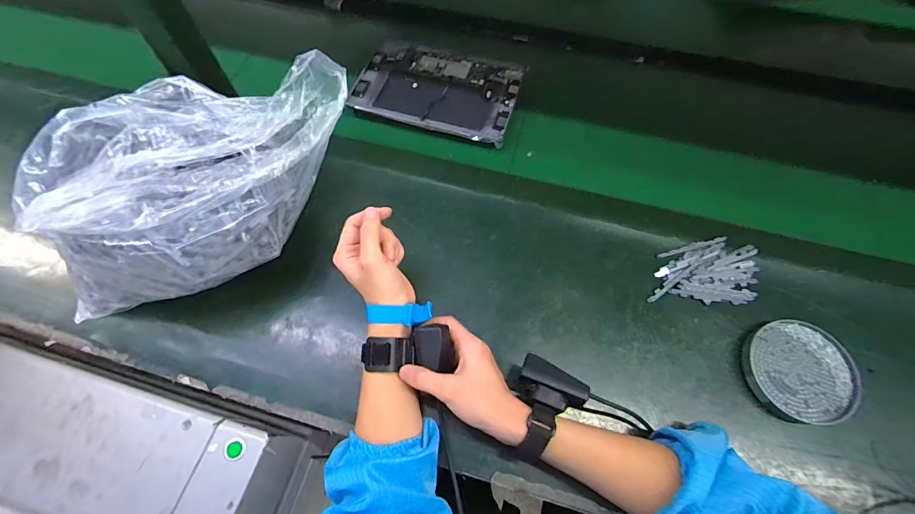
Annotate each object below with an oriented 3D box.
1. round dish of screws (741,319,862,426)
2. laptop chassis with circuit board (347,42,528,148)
[{"bbox_3d":[0.403,0.133,0.471,0.121,0.014,0.115,0,64,0],"label":"round dish of screws"},{"bbox_3d":[-0.031,-0.271,0.645,0.253,0.012,0.173,17,67,8],"label":"laptop chassis with circuit board"}]

